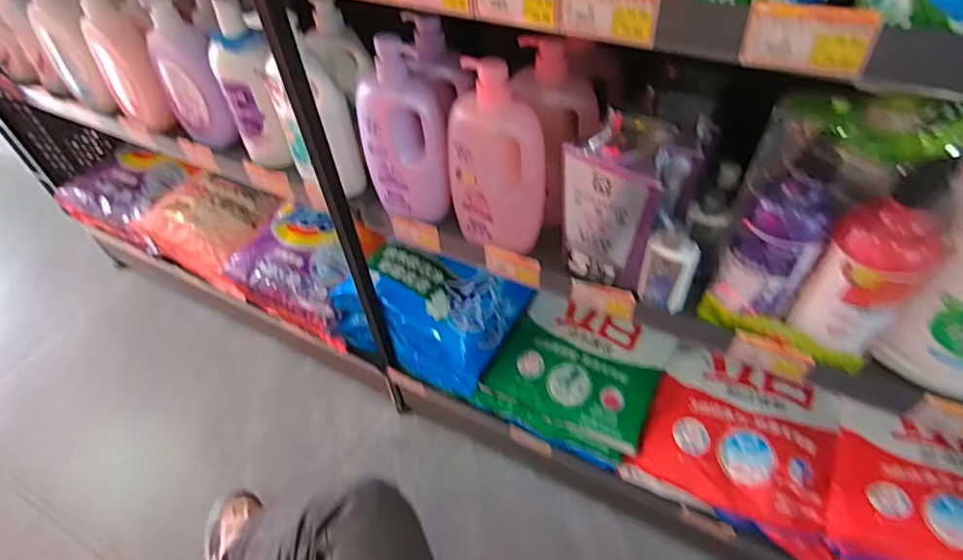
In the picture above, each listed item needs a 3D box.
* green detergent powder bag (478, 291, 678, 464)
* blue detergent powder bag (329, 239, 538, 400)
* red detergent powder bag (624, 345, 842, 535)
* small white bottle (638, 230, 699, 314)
[{"bbox_3d":[0.154,0.147,0.890,0.251,0.056,0.226,22,55,21],"label":"green detergent powder bag"},{"bbox_3d":[-0.081,0.039,0.943,0.266,0.153,0.200,21,55,20],"label":"blue detergent powder bag"},{"bbox_3d":[0.377,0.228,0.807,0.247,0.053,0.220,20,54,20],"label":"red detergent powder bag"},{"bbox_3d":[0.195,-0.010,0.573,0.050,0.099,0.025,15,53,16],"label":"small white bottle"}]

